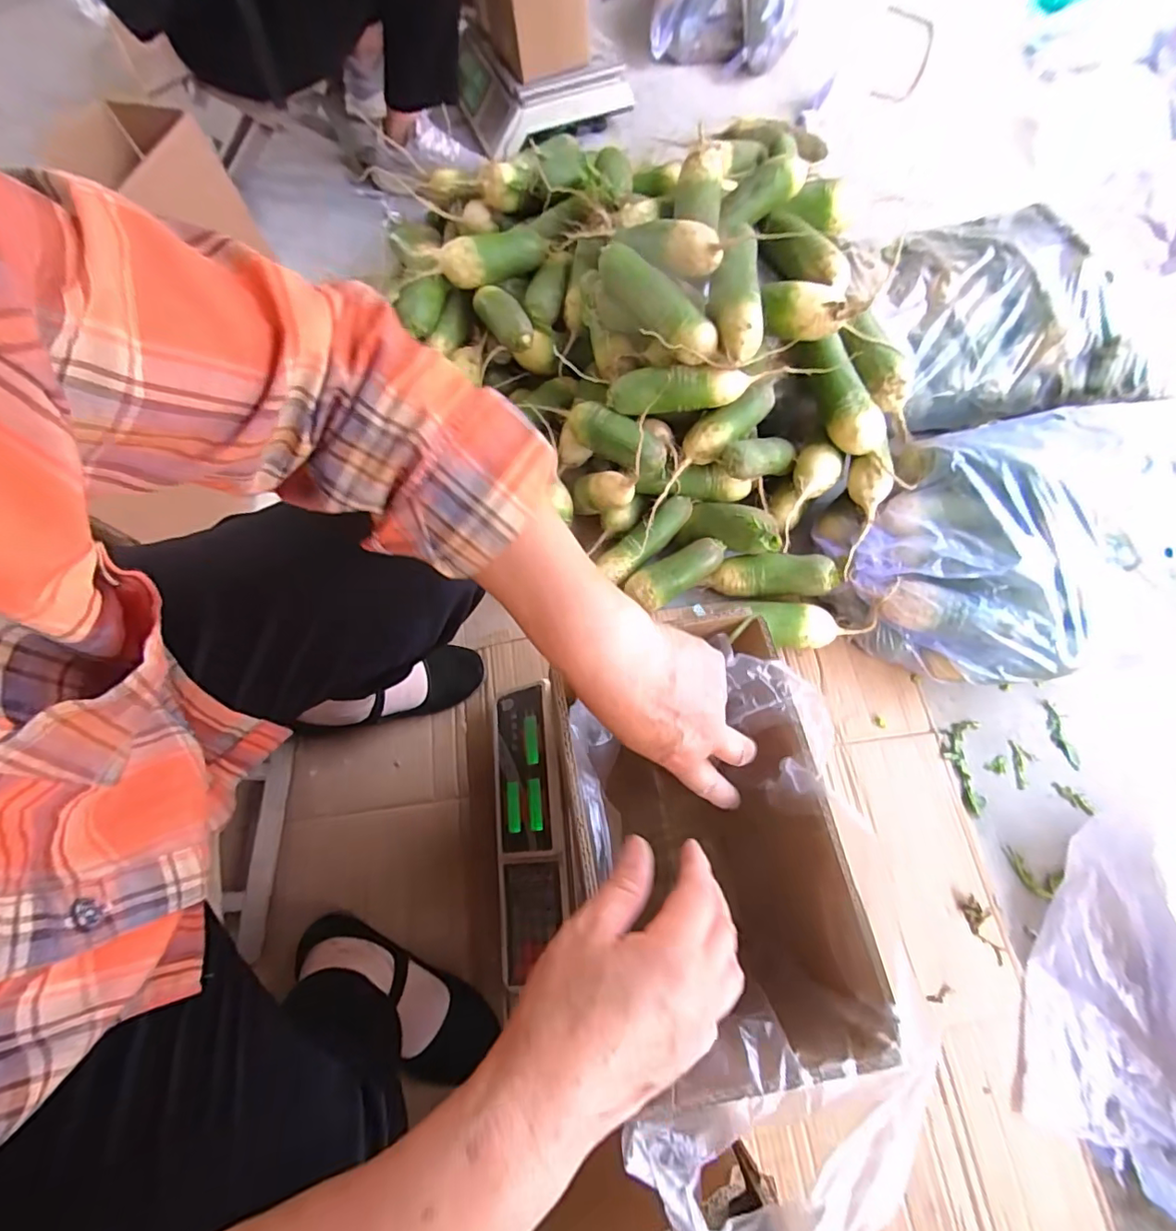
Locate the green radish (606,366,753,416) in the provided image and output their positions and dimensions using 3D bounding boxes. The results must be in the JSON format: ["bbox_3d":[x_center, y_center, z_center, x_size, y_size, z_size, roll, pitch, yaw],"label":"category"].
[{"bbox_3d":[0.113,-0.287,0.683,0.176,0.043,0.043,-4,69,-1],"label":"green radish"}]

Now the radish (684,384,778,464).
[{"bbox_3d":[0.186,-0.251,0.708,0.136,0.043,0.051,-35,73,4],"label":"radish"}]

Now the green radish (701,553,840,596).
[{"bbox_3d":[0.250,-0.053,0.721,0.157,0.047,0.051,-1,68,20],"label":"green radish"}]

